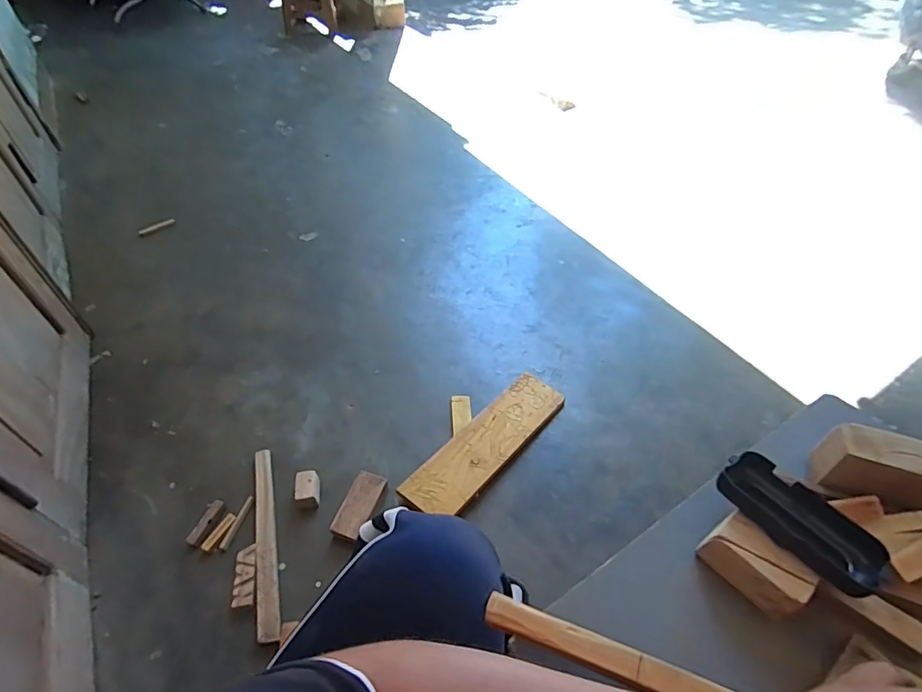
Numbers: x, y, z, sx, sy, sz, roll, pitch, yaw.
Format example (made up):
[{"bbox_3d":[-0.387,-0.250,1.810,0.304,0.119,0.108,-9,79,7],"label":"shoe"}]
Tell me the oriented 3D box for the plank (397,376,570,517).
[{"bbox_3d":[0.055,0.205,1.031,0.119,0.047,0.403,36,55,25],"label":"plank"}]

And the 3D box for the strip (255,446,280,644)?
[{"bbox_3d":[-0.357,0.347,0.905,0.034,0.017,0.355,-11,50,-13],"label":"strip"}]

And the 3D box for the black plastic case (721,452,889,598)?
[{"bbox_3d":[0.250,0.126,0.367,0.059,0.023,0.108,-32,55,-25],"label":"black plastic case"}]

